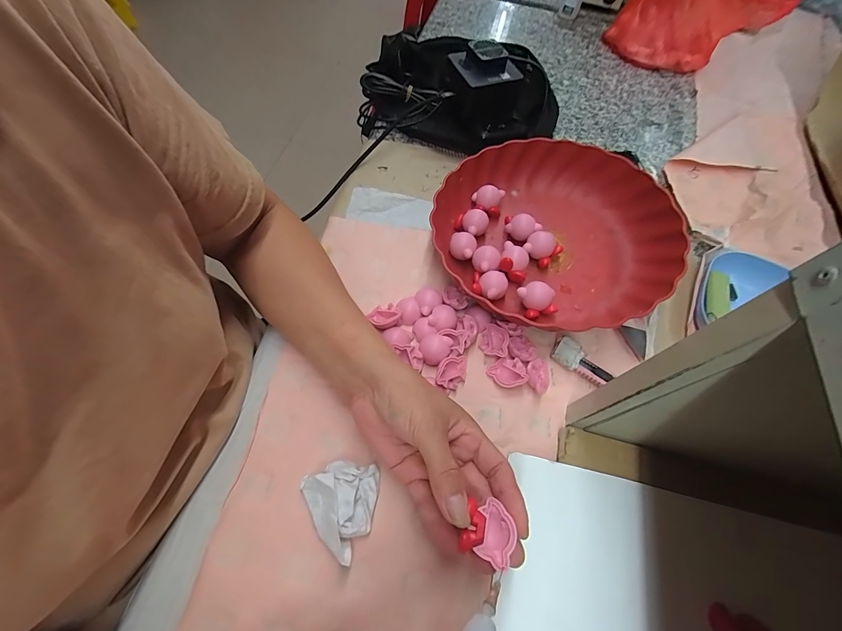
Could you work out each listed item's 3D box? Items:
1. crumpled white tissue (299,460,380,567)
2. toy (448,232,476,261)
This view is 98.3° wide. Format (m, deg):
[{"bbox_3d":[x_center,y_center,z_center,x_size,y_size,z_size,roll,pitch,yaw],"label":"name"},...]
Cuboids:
[{"bbox_3d":[-0.064,0.144,0.273,0.057,0.019,0.063,7,62,-1],"label":"crumpled white tissue"},{"bbox_3d":[0.043,-0.073,0.386,0.027,0.022,0.028,11,62,1],"label":"toy"}]

